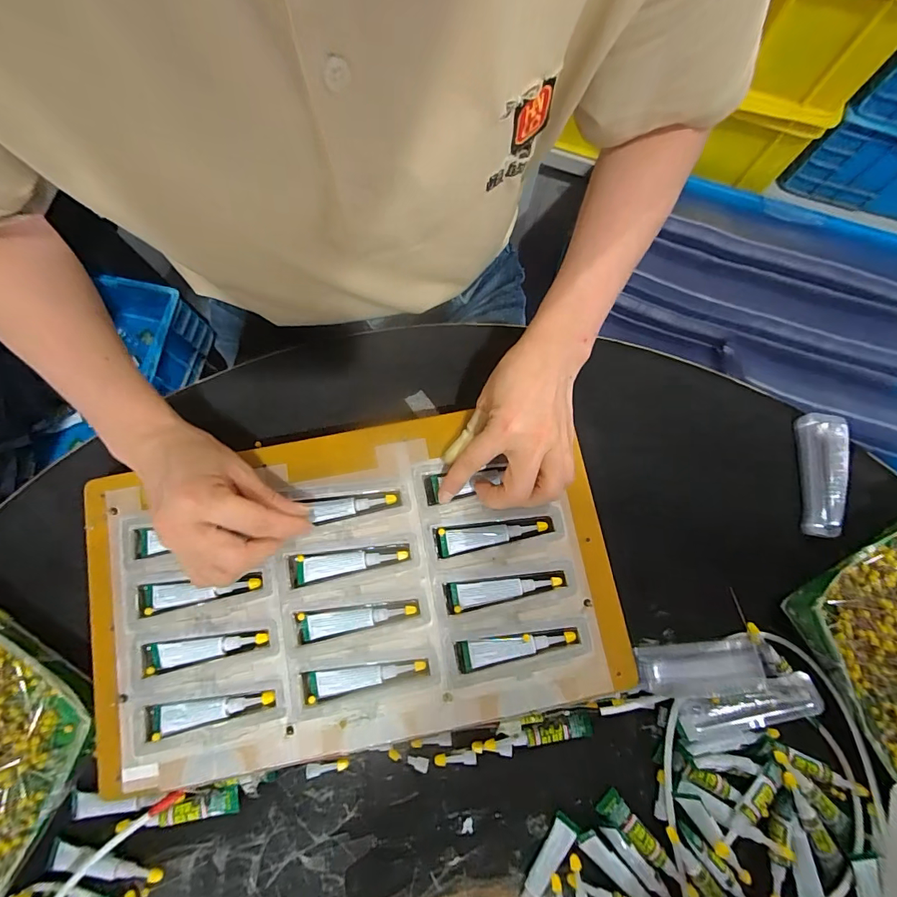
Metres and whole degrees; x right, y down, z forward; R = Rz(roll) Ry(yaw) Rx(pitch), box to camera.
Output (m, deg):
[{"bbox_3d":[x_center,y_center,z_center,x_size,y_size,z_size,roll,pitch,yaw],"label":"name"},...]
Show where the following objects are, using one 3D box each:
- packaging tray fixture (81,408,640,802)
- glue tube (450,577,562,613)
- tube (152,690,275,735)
[{"bbox_3d":[-0.071,0.098,0.323,0.371,0.013,0.223,-11,78,-4],"label":"packaging tray fixture"},{"bbox_3d":[0.043,0.106,0.324,0.082,0.005,0.018,-6,80,-3],"label":"glue tube"},{"bbox_3d":[-0.167,0.187,0.309,0.084,0.007,0.017,-7,80,-3],"label":"tube"}]

